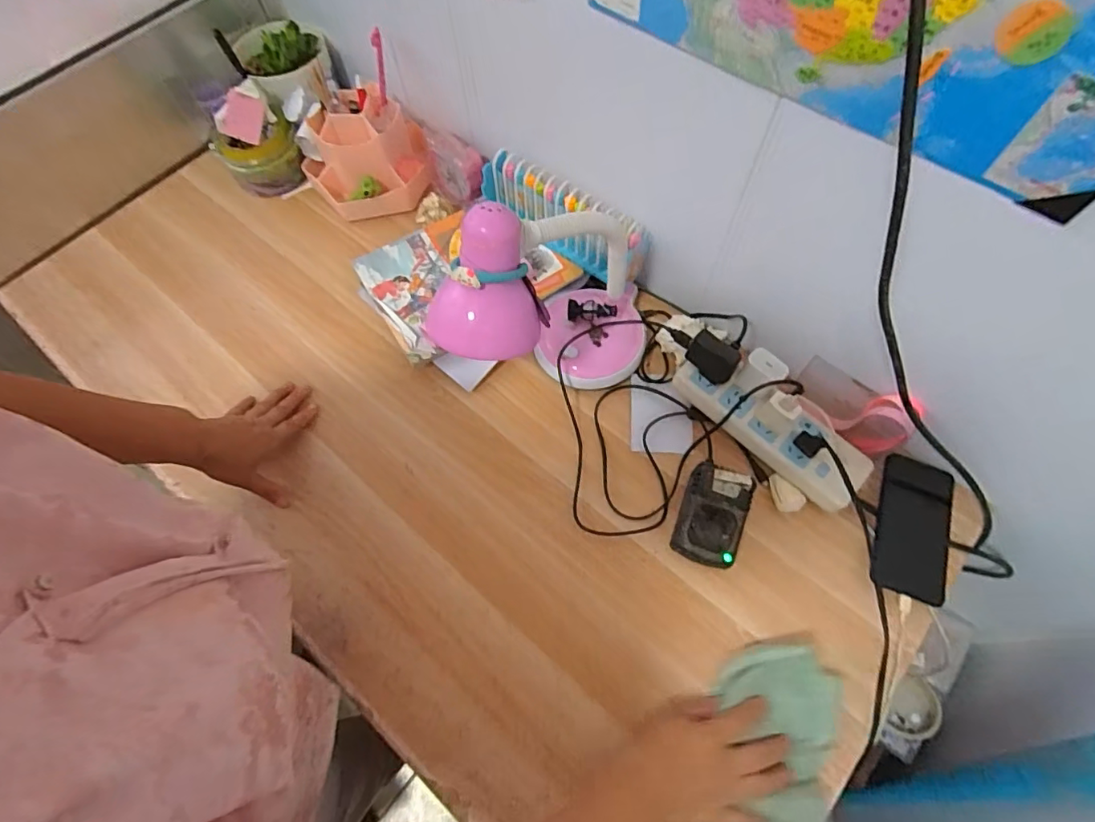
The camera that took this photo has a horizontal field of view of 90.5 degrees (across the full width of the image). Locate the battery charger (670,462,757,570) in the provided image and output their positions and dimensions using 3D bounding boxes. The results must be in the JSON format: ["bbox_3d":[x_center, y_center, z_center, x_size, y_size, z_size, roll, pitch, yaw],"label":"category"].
[{"bbox_3d":[0.177,0.114,0.591,0.067,0.042,0.097,18,68,10],"label":"battery charger"}]

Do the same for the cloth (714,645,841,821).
[{"bbox_3d":[0.214,0.332,0.500,0.114,0.040,0.214,5,69,5],"label":"cloth"}]

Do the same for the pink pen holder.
[{"bbox_3d":[-0.261,-0.362,0.777,0.166,0.122,0.120,-23,67,-8],"label":"pink pen holder"}]

